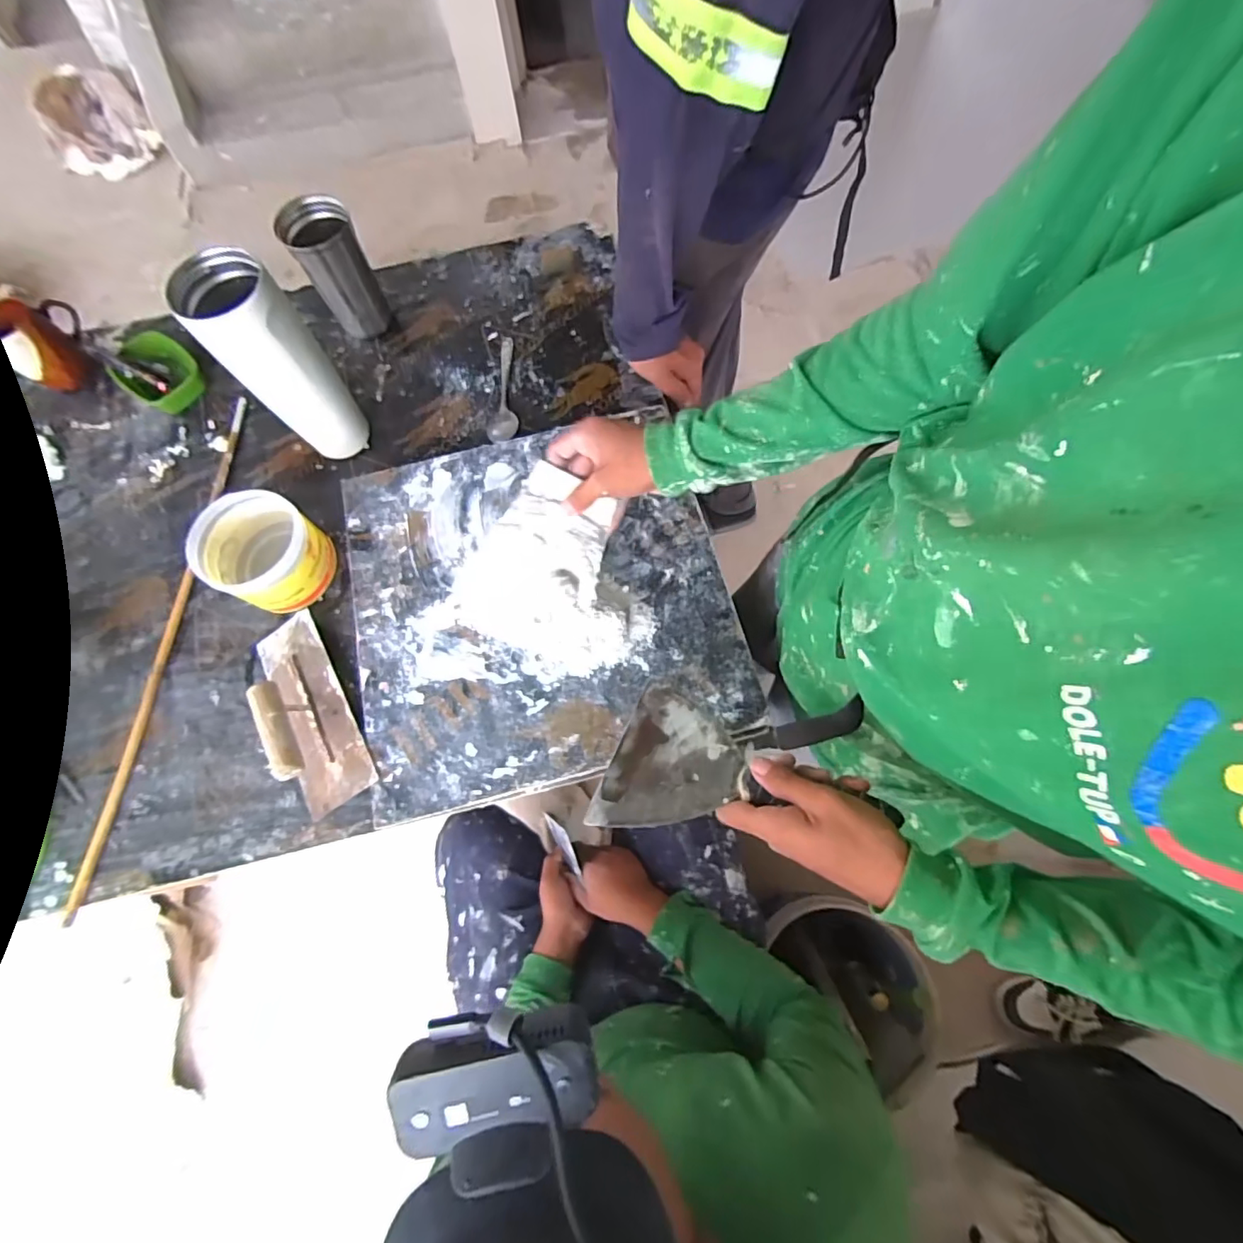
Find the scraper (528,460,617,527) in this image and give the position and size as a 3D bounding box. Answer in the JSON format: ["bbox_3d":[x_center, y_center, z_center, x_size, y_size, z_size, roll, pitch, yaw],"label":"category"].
[{"bbox_3d":[-0.046,-0.119,0.508,0.081,0.004,0.031,26,114,-6],"label":"scraper"}]

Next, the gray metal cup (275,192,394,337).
[{"bbox_3d":[-0.362,-0.450,0.705,0.077,0.149,0.080,-1,72,2],"label":"gray metal cup"}]

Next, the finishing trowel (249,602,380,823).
[{"bbox_3d":[-0.338,0.087,0.566,0.085,0.075,0.220,-31,73,-8],"label":"finishing trowel"}]

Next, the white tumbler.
[{"bbox_3d":[-0.373,-0.277,0.610,0.085,0.227,0.085,-1,72,2],"label":"white tumbler"}]

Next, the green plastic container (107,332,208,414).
[{"bbox_3d":[-0.623,-0.337,0.740,0.119,0.041,0.087,37,77,13],"label":"green plastic container"}]

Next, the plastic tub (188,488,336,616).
[{"bbox_3d":[-0.398,-0.076,0.612,0.108,0.086,0.113,-1,72,2],"label":"plastic tub"}]

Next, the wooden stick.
[{"bbox_3d":[-0.525,0.002,0.631,0.022,0.015,0.610,3,72,3],"label":"wooden stick"}]

